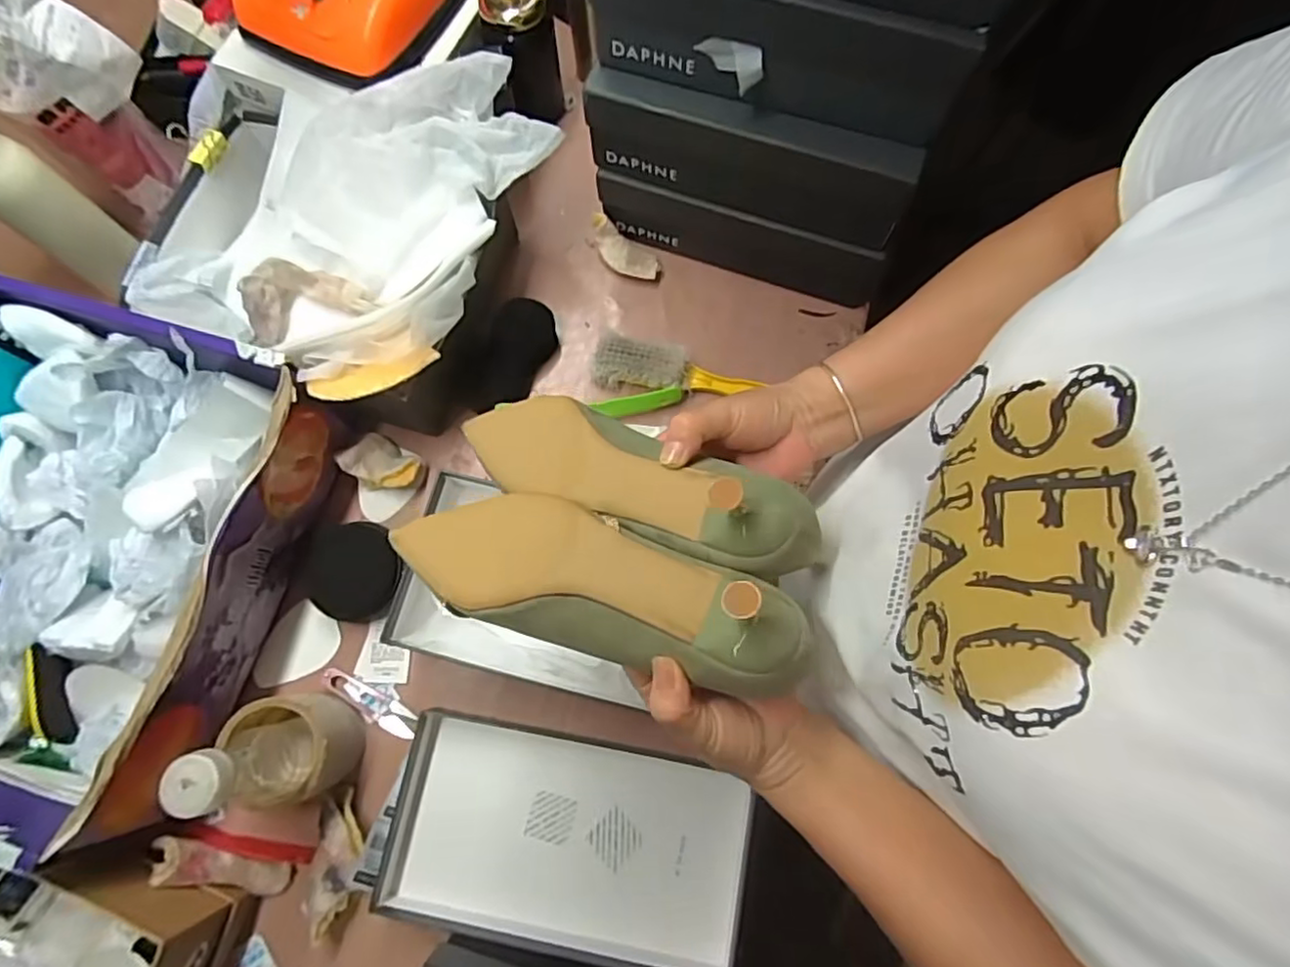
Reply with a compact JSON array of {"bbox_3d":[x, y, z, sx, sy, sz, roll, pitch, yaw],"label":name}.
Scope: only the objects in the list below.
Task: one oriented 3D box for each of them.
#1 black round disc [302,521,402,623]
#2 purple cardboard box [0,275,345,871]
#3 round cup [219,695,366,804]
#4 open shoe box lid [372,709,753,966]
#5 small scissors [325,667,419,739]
[{"bbox_3d":[-0.284,0.085,0.628,0.085,0.017,0.093,0,75,0],"label":"black round disc"},{"bbox_3d":[-0.481,0.064,0.561,0.295,0.129,0.402,16,76,4],"label":"purple cardboard box"},{"bbox_3d":[-0.294,0.223,0.547,0.072,0.091,0.082,-1,75,-1],"label":"round cup"},{"bbox_3d":[-0.067,0.312,0.566,0.306,0.034,0.167,10,75,2],"label":"open shoe box lid"},{"bbox_3d":[-0.258,0.204,0.608,0.099,0.007,0.035,21,76,5],"label":"small scissors"}]

